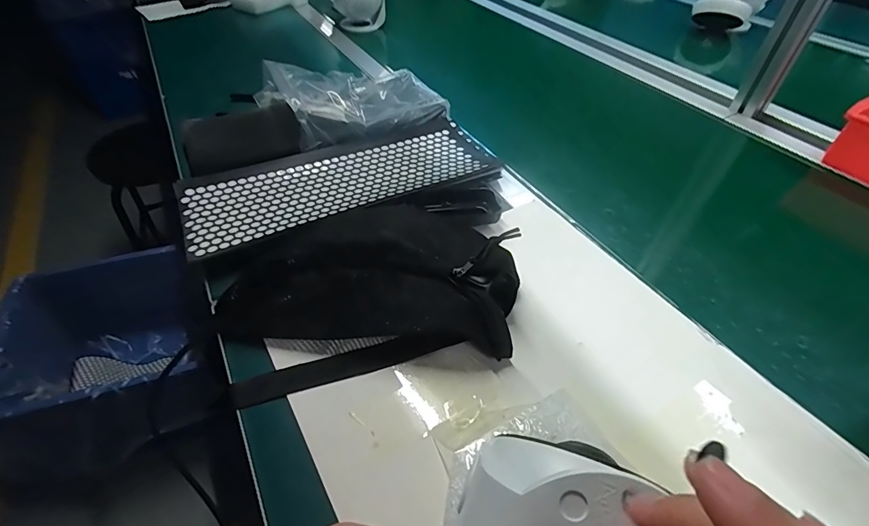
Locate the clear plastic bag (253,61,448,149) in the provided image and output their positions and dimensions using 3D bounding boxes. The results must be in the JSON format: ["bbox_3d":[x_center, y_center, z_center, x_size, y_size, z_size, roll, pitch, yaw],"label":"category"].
[{"bbox_3d":[-0.126,-0.253,0.614,0.246,0.064,0.188,-20,49,-18],"label":"clear plastic bag"}]

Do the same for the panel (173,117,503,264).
[{"bbox_3d":[-0.109,-0.106,0.510,0.372,0.019,0.137,-20,50,-18],"label":"panel"}]

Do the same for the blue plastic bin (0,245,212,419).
[{"bbox_3d":[-0.841,0.243,1.052,0.505,0.306,0.409,-12,48,-11],"label":"blue plastic bin"}]

